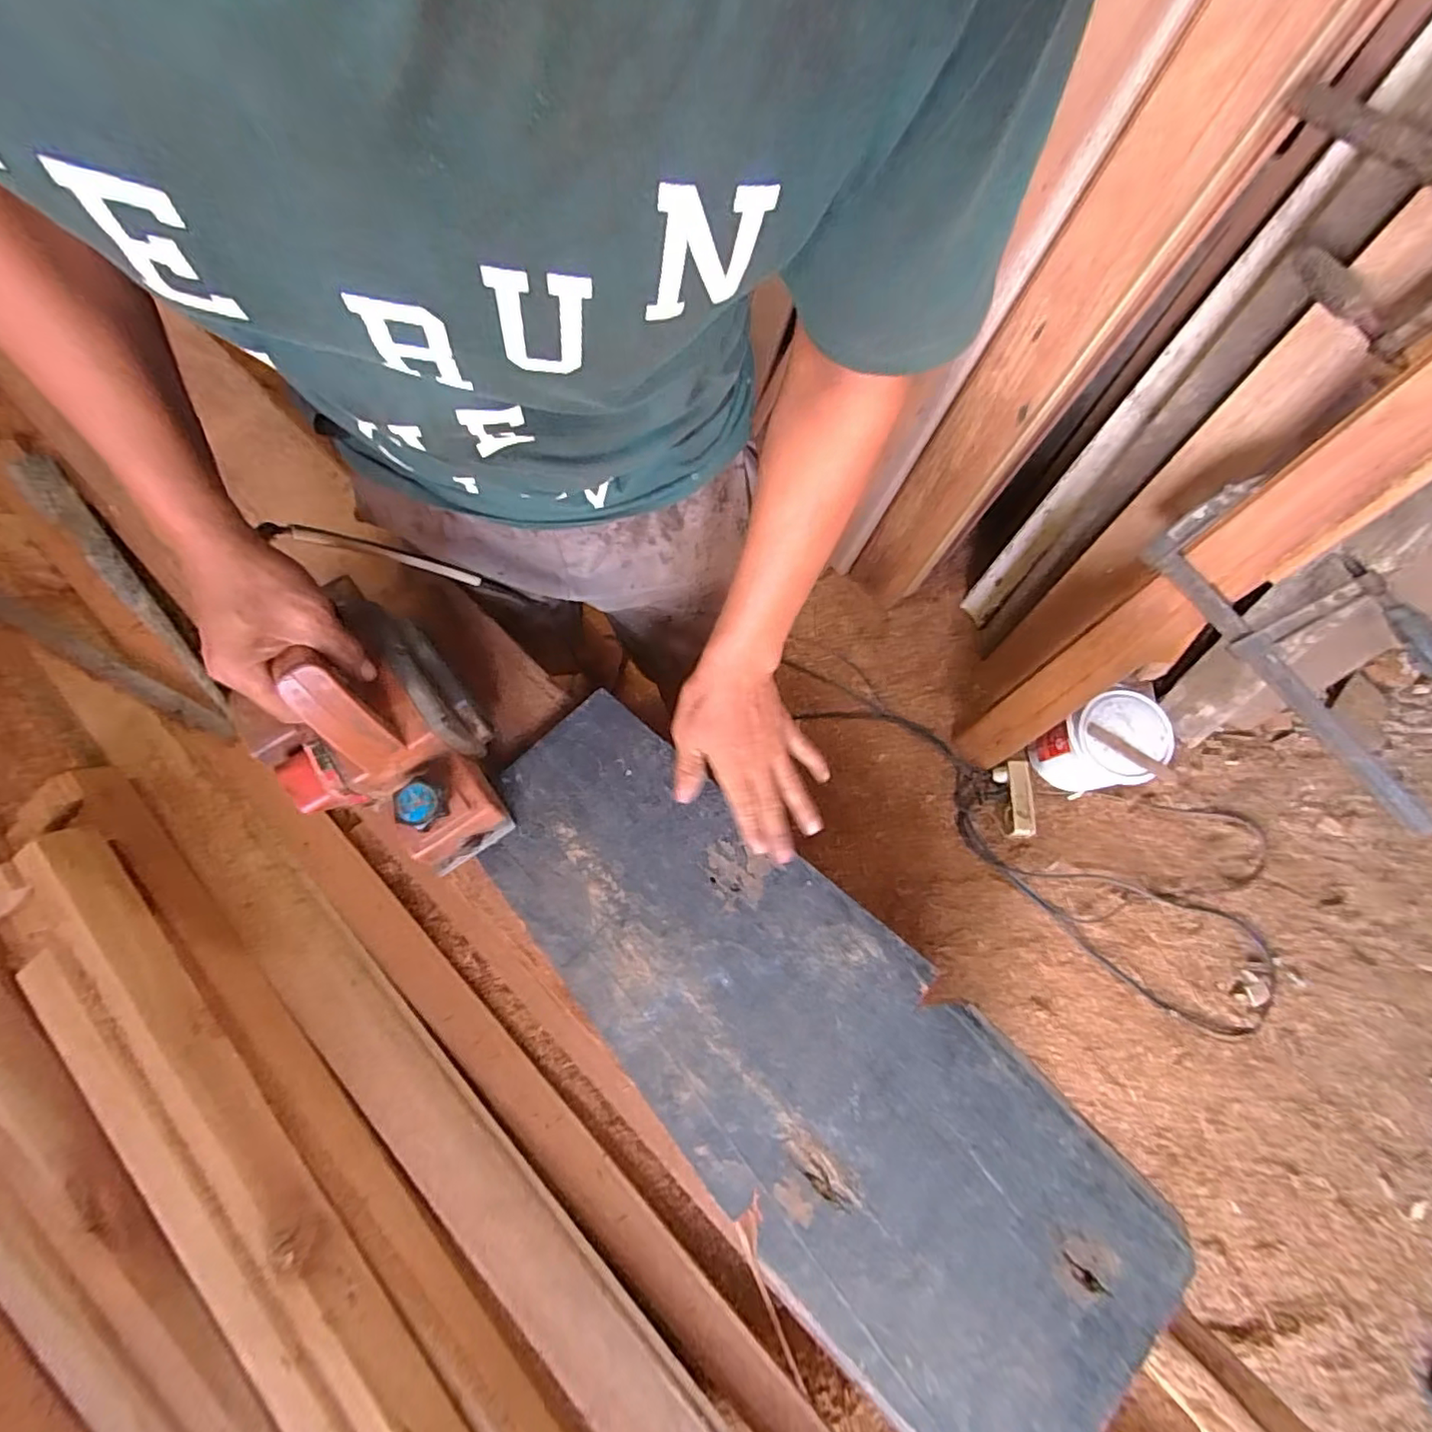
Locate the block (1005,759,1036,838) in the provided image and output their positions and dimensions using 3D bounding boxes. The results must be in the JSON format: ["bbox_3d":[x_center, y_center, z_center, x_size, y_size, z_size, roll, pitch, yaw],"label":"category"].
[{"bbox_3d":[0.627,0.171,1.254,0.045,0.034,0.164,9,66,1],"label":"block"}]

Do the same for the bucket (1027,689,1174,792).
[{"bbox_3d":[0.784,0.065,1.229,0.181,0.214,0.169,-24,69,-13],"label":"bucket"}]

